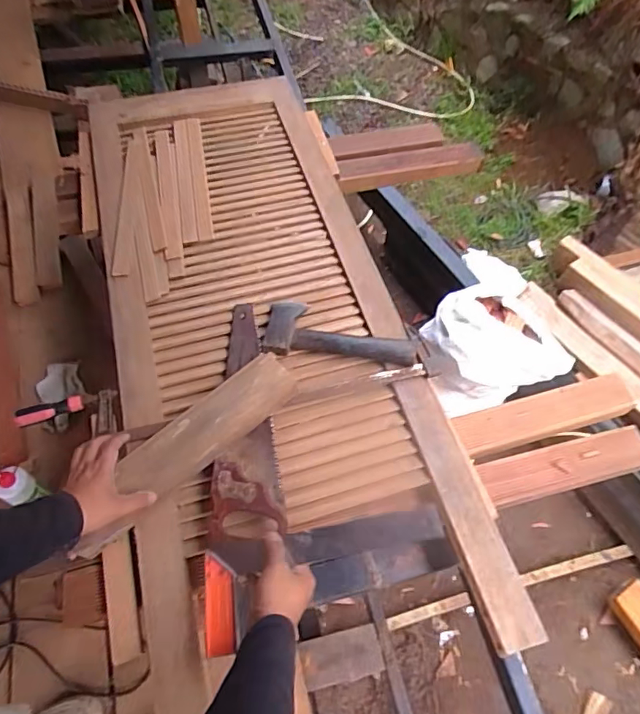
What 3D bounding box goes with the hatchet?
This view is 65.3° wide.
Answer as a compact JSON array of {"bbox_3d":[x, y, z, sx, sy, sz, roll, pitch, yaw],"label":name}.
[{"bbox_3d":[0.038,-0.050,0.874,0.260,0.036,0.123,5,59,-1],"label":"hatchet"}]

